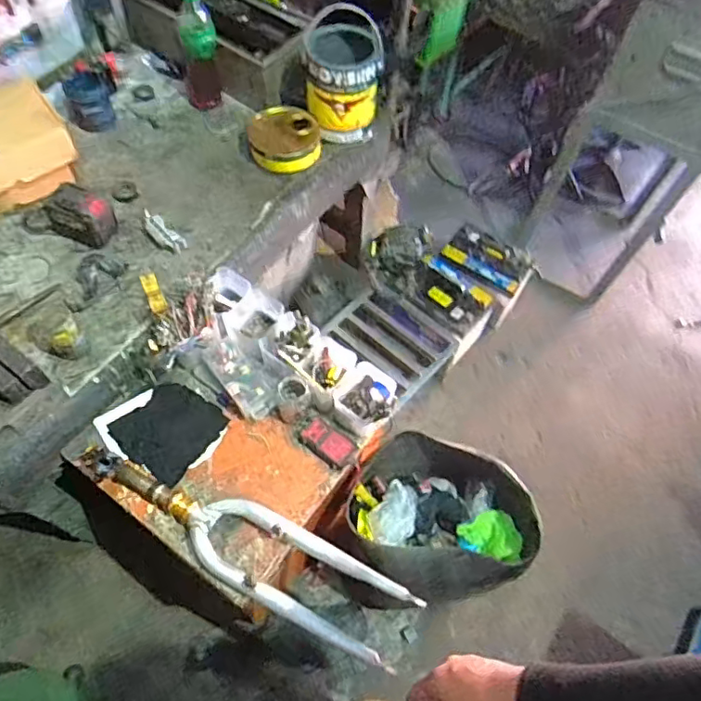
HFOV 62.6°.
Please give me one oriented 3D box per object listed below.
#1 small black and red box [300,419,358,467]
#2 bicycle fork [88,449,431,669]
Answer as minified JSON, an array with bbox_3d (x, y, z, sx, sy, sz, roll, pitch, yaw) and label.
[{"bbox_3d":[-0.041,0.174,1.095,0.108,0.019,0.055,37,64,16],"label":"small black and red box"},{"bbox_3d":[-0.189,0.325,0.973,0.604,0.089,0.125,26,62,11],"label":"bicycle fork"}]

